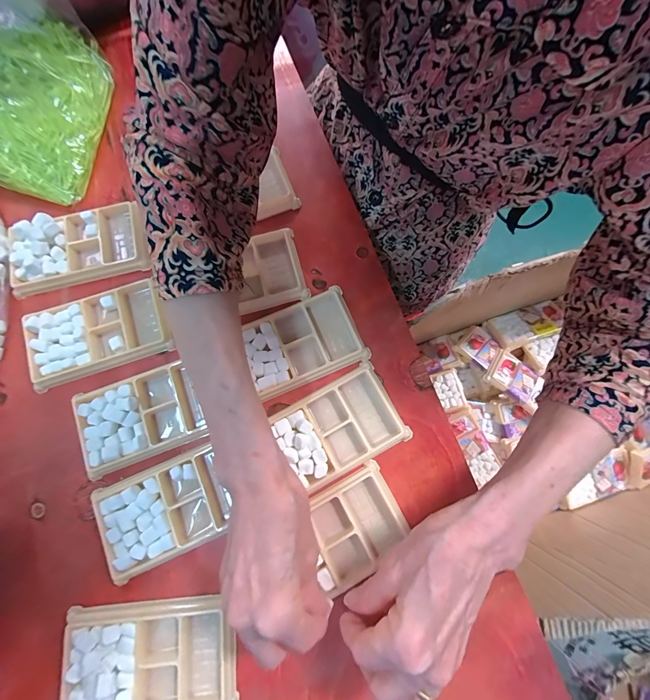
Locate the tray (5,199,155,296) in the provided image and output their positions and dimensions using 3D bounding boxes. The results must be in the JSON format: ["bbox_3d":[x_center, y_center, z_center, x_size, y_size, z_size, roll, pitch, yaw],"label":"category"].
[{"bbox_3d":[-0.253,-0.107,0.313,0.129,0.021,0.075,-15,80,-3],"label":"tray"}]

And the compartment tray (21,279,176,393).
[{"bbox_3d":[-0.220,-0.017,0.301,0.130,0.014,0.073,-18,80,-3],"label":"compartment tray"}]

